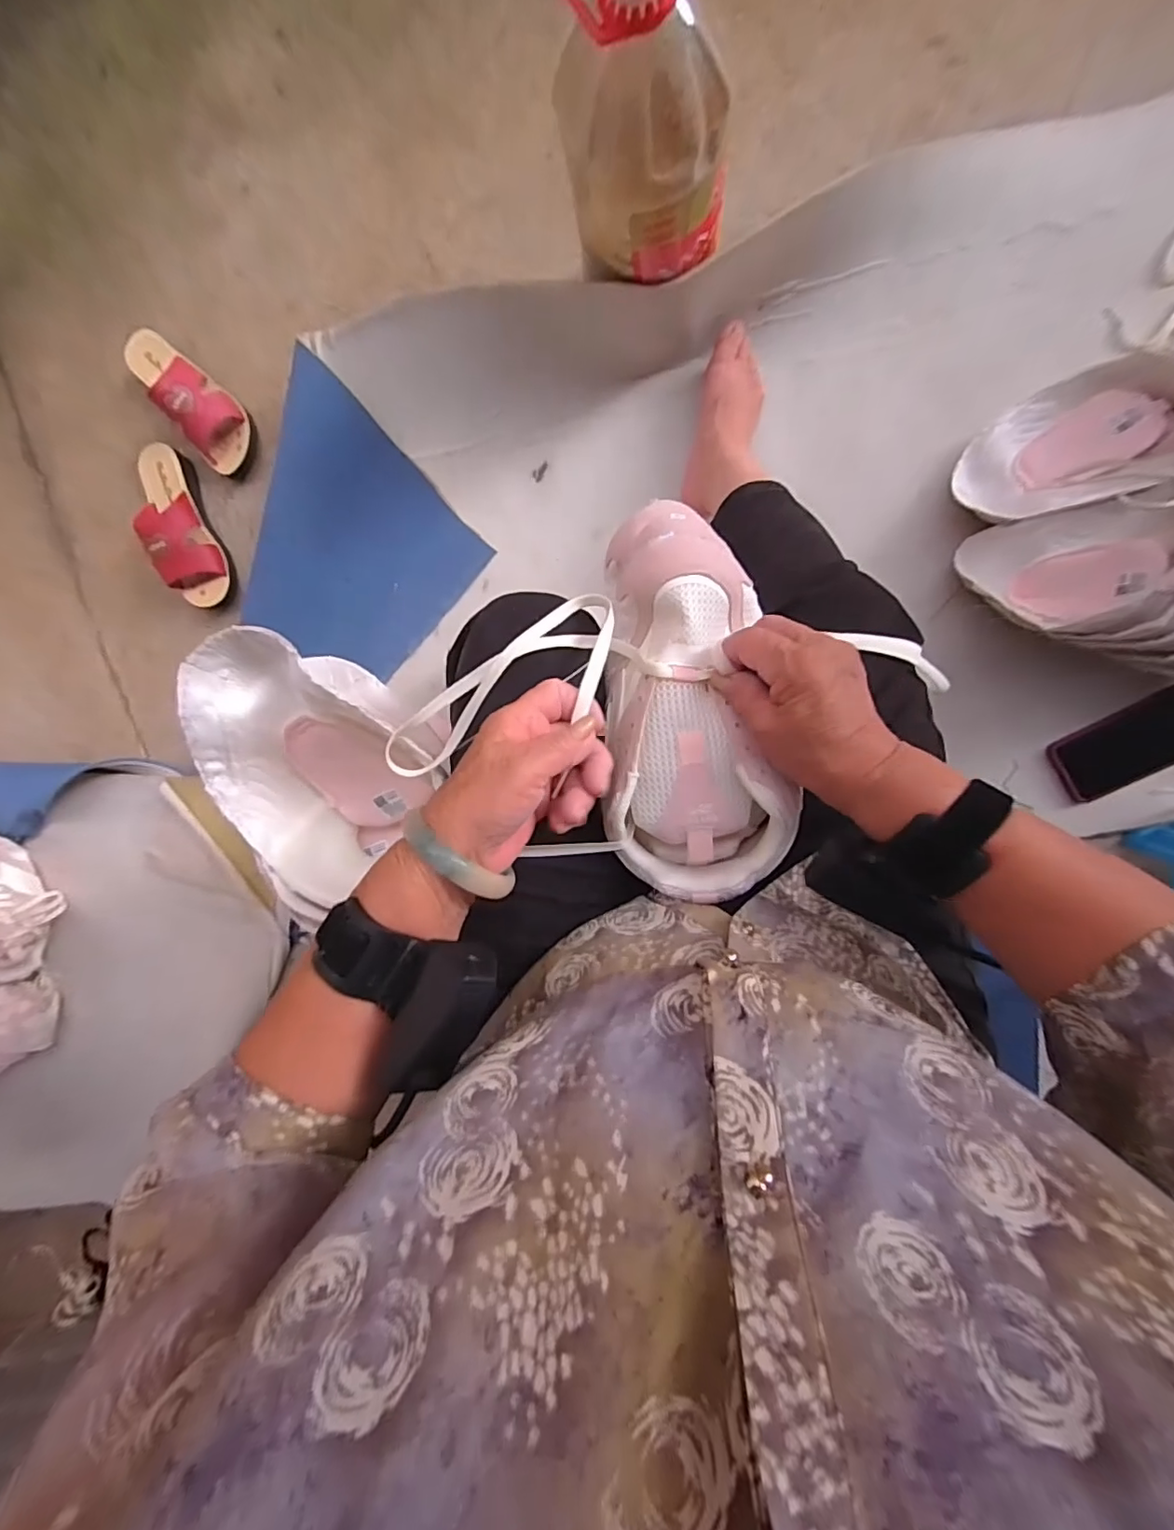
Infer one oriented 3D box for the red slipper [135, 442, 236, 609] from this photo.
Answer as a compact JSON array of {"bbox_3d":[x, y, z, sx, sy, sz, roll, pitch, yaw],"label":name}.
[{"bbox_3d":[-0.571,-0.333,0.776,0.076,0.069,0.220,-18,93,9],"label":"red slipper"}]

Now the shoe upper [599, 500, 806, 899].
[{"bbox_3d":[0.063,-0.044,0.360,0.112,0.071,0.250,-7,89,9],"label":"shoe upper"}]

